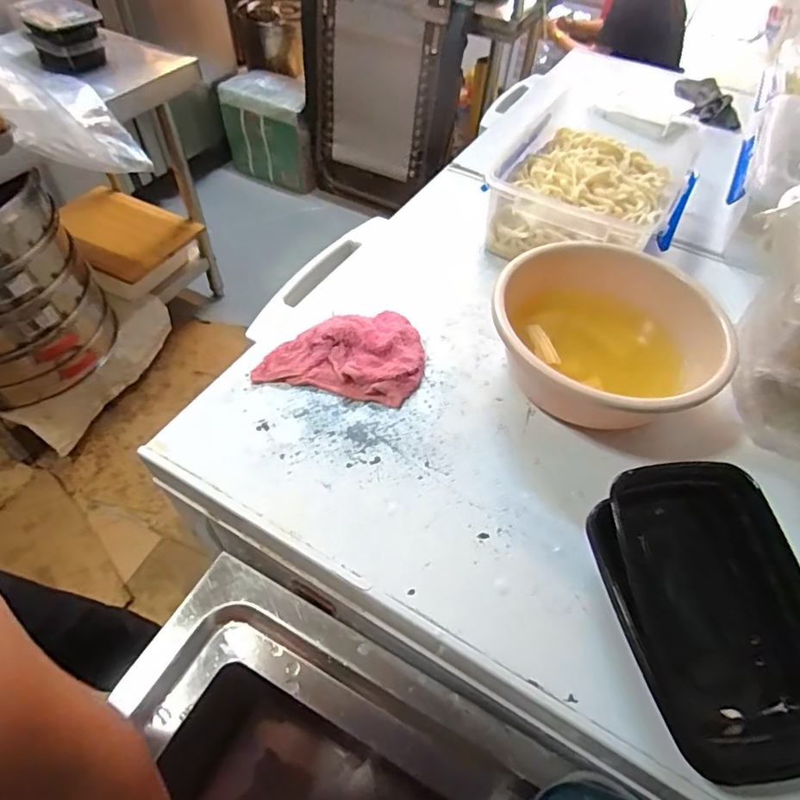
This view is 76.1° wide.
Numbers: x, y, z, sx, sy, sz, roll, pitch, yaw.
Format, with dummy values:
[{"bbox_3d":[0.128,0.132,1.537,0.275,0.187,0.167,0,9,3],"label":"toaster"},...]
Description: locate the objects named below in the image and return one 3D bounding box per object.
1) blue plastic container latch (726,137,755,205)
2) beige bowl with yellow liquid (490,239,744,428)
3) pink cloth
[{"bbox_3d":[0.540,-0.369,0.806,0.017,0.034,0.213,23,54,16],"label":"blue plastic container latch"},{"bbox_3d":[0.215,-0.077,0.561,0.215,0.113,0.247,12,52,5],"label":"beige bowl with yellow liquid"},{"bbox_3d":[-0.065,-0.058,0.595,0.182,0.031,0.118,8,51,2],"label":"pink cloth"}]

